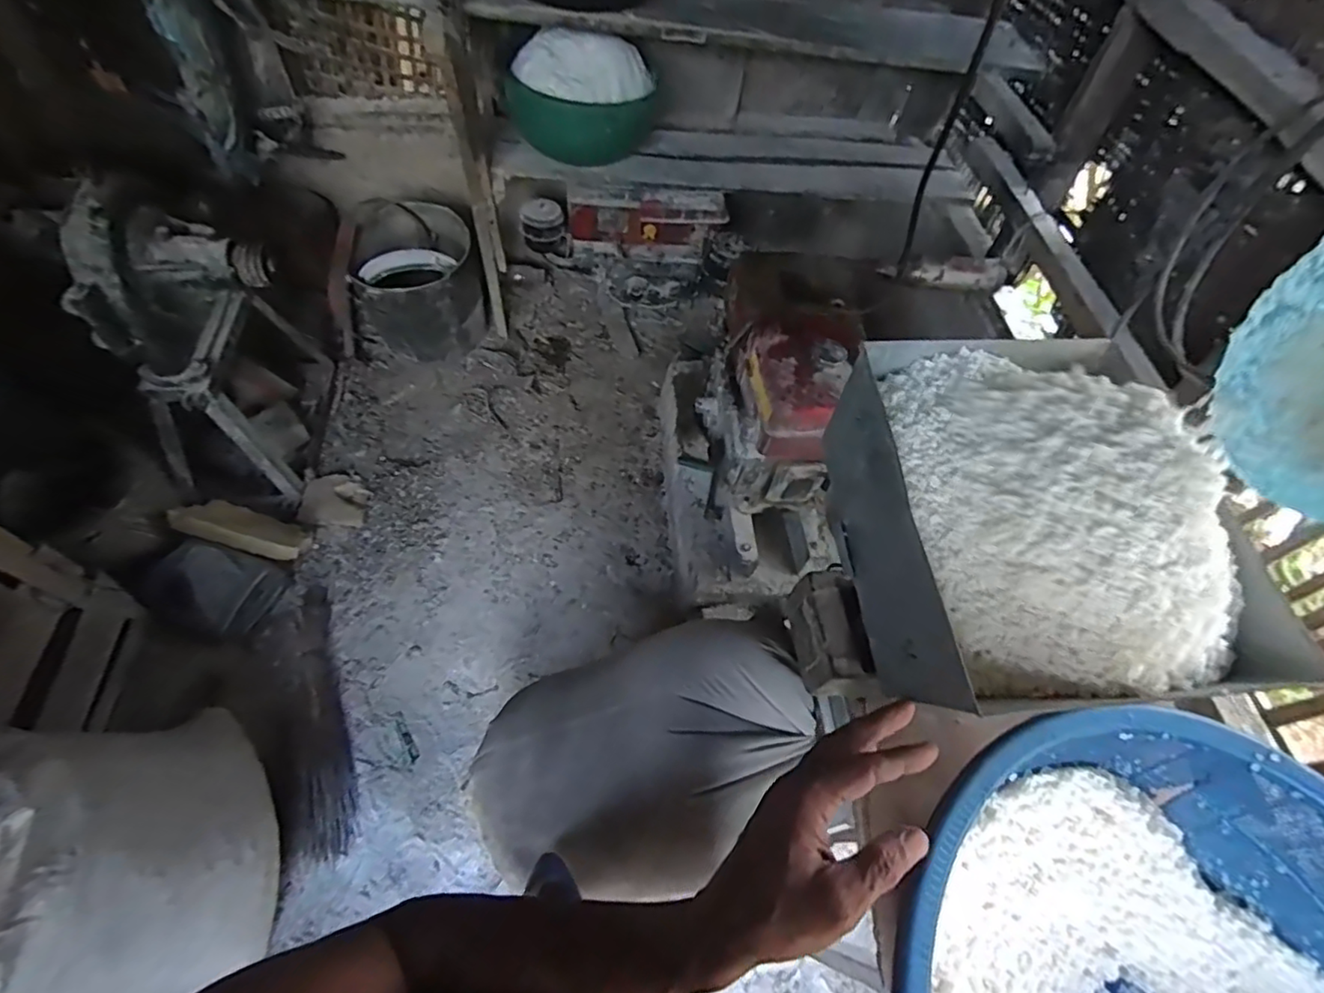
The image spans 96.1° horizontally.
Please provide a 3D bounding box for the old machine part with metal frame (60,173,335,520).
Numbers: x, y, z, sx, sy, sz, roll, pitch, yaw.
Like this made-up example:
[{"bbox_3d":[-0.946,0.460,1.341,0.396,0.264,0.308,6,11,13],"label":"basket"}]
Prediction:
[{"bbox_3d":[-1.087,-0.343,1.439,0.434,0.749,0.475,-33,66,-22],"label":"old machine part with metal frame"}]

